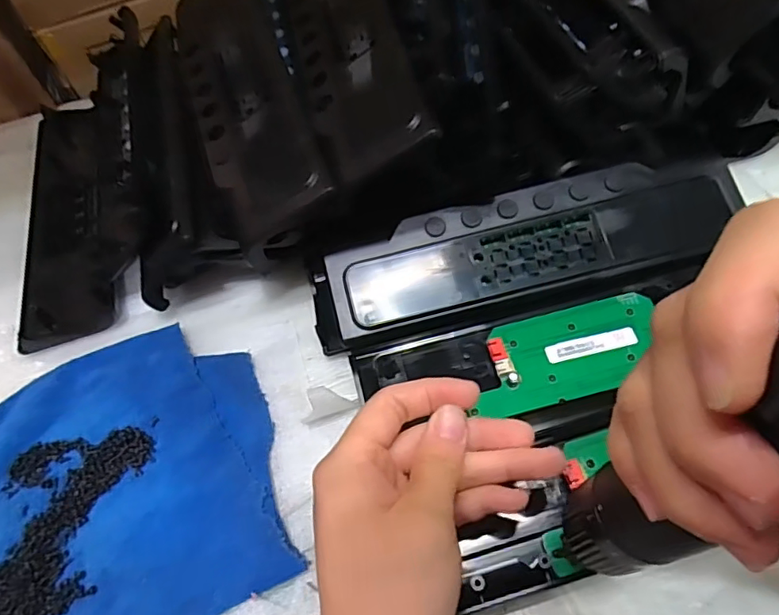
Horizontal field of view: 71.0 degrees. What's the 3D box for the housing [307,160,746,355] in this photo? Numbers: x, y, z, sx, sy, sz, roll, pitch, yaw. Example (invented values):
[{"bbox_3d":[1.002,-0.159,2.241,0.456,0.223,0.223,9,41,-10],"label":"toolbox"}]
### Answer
[{"bbox_3d":[0.078,-0.033,0.321,0.242,0.025,0.067,-13,76,-2],"label":"housing"}]

